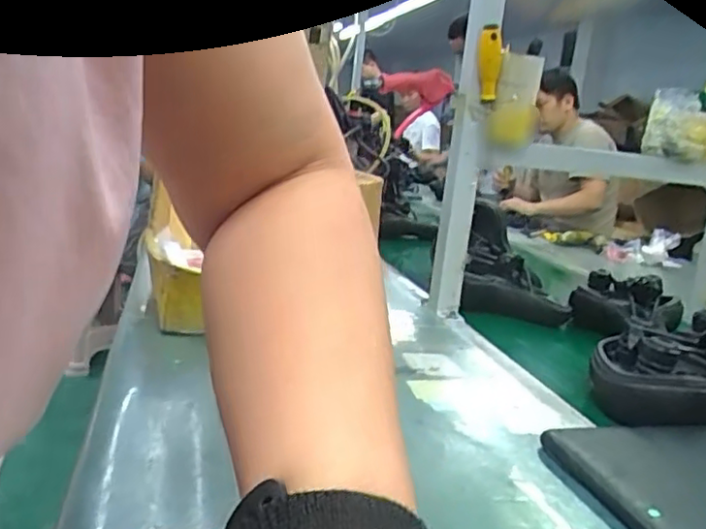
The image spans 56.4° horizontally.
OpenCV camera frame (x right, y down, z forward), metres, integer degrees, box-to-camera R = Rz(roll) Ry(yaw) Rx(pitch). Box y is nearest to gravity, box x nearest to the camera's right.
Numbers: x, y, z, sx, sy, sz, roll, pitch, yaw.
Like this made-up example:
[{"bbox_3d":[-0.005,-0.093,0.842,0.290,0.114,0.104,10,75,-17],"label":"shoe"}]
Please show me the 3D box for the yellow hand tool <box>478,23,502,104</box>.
[{"bbox_3d":[0.195,-0.288,0.942,0.034,0.102,0.025,8,12,8],"label":"yellow hand tool"}]

